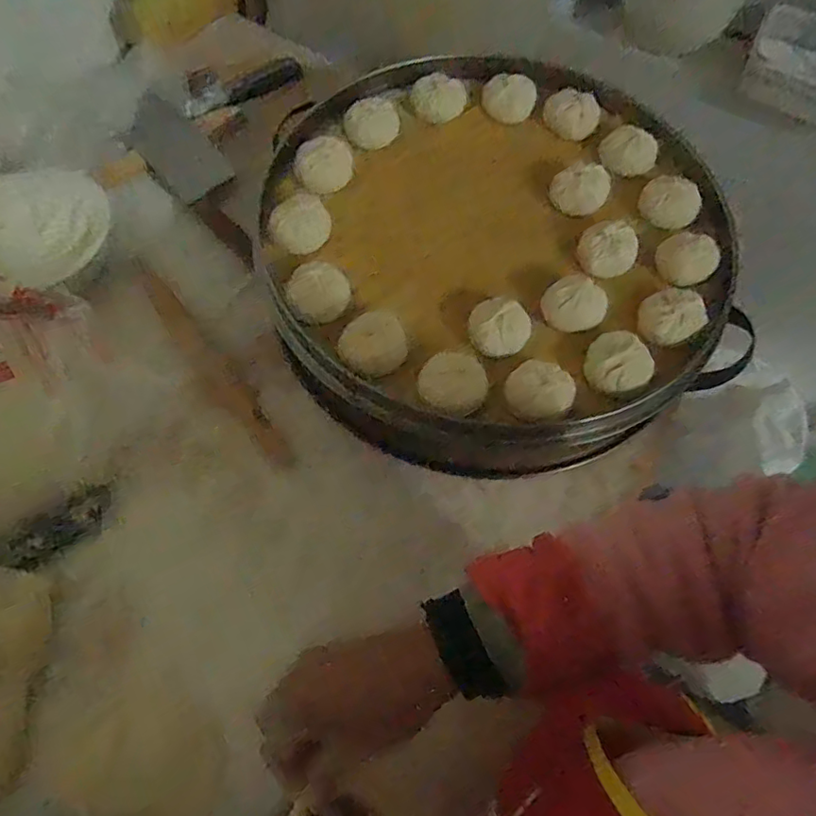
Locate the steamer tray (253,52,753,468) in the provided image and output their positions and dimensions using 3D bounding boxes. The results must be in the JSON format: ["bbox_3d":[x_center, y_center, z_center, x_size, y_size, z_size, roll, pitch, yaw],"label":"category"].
[{"bbox_3d":[0.093,-0.179,0.640,0.487,0.133,0.493,-6,63,-6],"label":"steamer tray"}]

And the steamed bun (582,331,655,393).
[{"bbox_3d":[0.194,-0.043,0.532,0.051,0.029,0.060,-23,66,-14],"label":"steamed bun"}]

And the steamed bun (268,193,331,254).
[{"bbox_3d":[-0.110,-0.187,0.583,0.060,0.024,0.055,1,63,-2],"label":"steamed bun"}]

